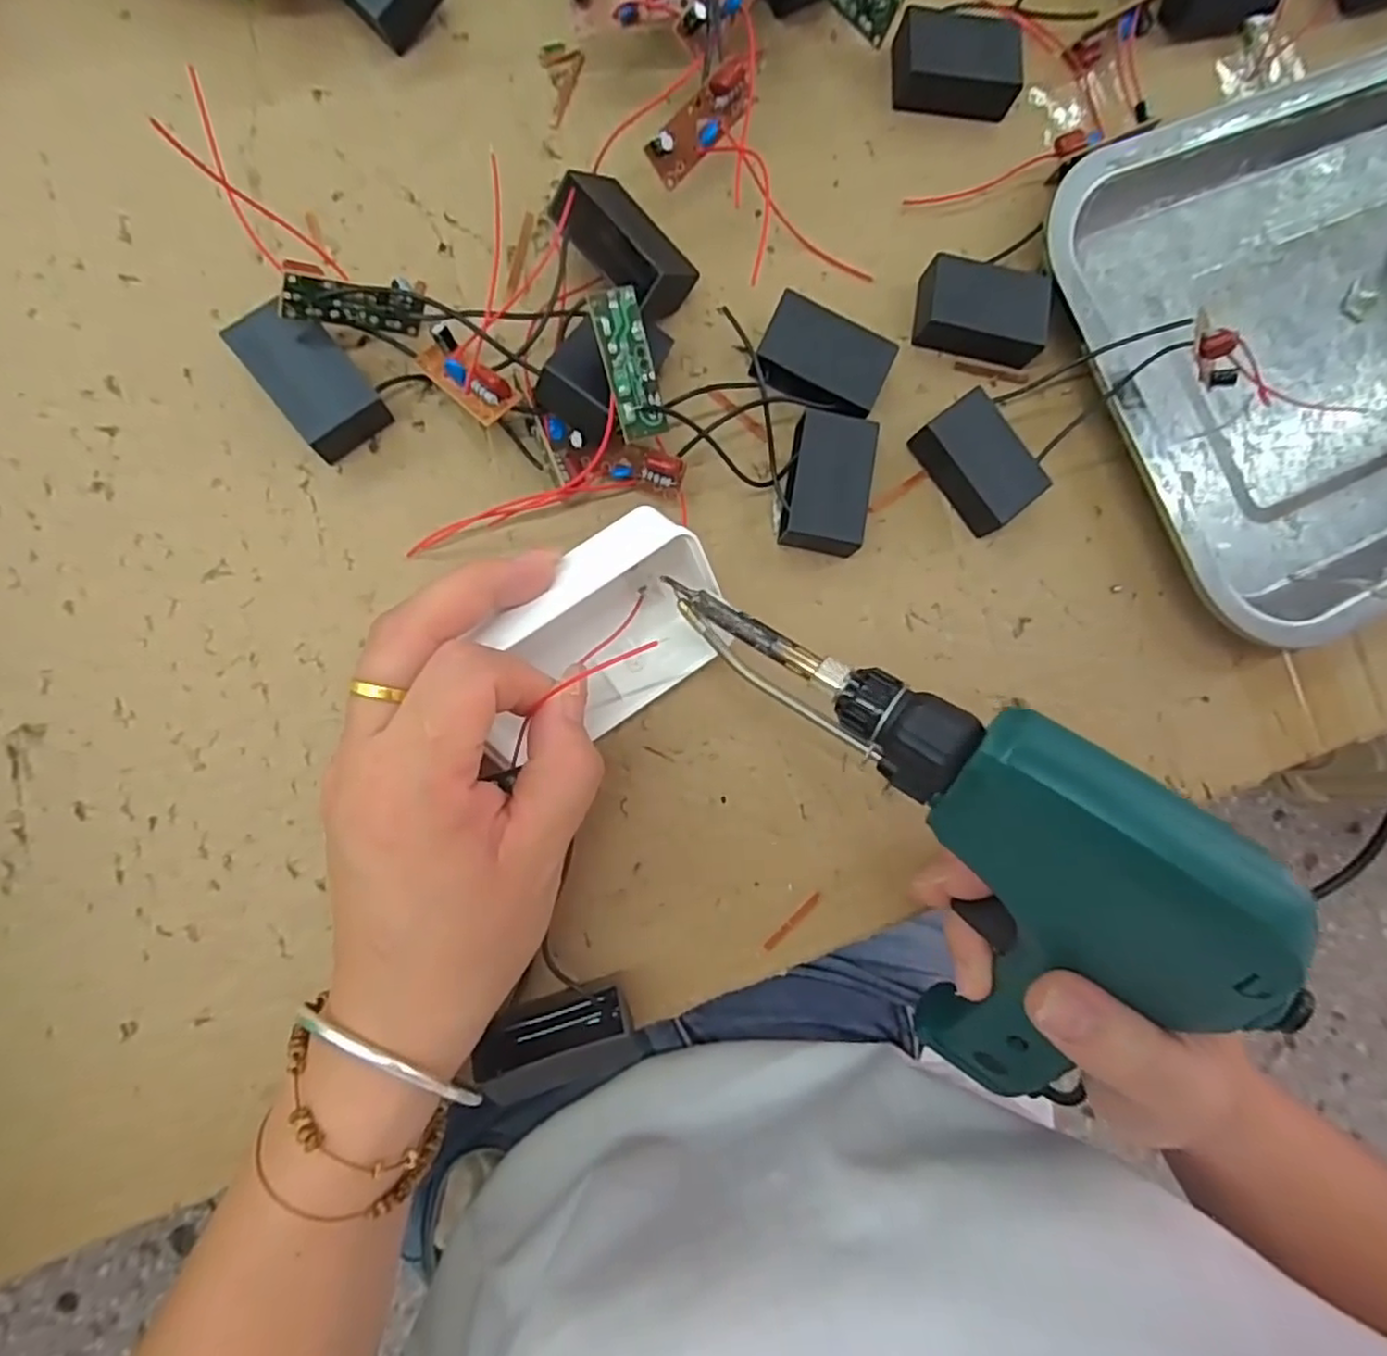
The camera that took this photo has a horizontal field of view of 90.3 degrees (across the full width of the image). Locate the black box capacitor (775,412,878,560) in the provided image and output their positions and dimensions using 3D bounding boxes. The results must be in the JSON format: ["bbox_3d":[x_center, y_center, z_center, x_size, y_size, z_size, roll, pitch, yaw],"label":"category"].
[{"bbox_3d":[0.049,-0.072,0.258,0.029,0.017,0.049,9,85,-7],"label":"black box capacitor"}]

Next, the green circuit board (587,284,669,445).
[{"bbox_3d":[-0.020,-0.099,0.221,0.016,0.004,0.045,-17,108,-8],"label":"green circuit board"}]

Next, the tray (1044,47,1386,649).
[{"bbox_3d":[0.299,-0.153,0.286,0.295,0.028,0.205,-24,90,-8],"label":"tray"}]

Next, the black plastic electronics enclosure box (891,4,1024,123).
[{"bbox_3d":[0.106,-0.246,0.277,0.048,0.017,0.031,1,86,-7],"label":"black plastic electronics enclosure box"}]

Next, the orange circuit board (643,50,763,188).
[{"bbox_3d":[0.004,-0.195,0.240,0.045,0.017,0.014,-42,92,6],"label":"orange circuit board"}]

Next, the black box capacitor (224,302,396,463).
[{"bbox_3d":[-0.130,-0.102,0.235,0.028,0.019,0.048,-39,92,-8],"label":"black box capacitor"}]

